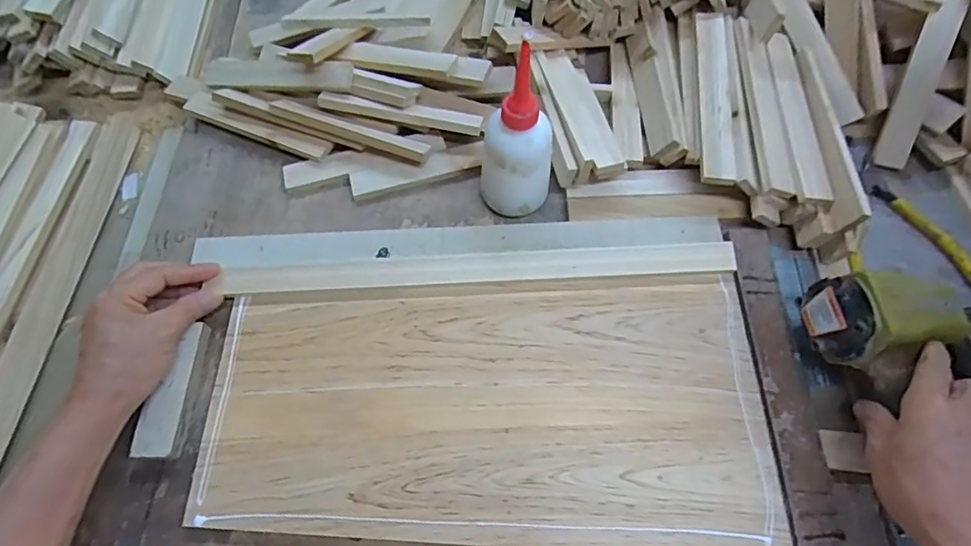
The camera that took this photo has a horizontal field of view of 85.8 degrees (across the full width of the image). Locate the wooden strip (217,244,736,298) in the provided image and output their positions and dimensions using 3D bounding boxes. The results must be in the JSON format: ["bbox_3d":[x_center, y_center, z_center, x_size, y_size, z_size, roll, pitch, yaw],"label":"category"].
[{"bbox_3d":[-0.003,0.001,0.453,0.431,0.009,0.027,-3,64,-1],"label":"wooden strip"}]

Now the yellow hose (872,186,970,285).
[{"bbox_3d":[0.404,-0.036,0.475,0.017,0.010,0.117,-29,68,-13],"label":"yellow hose"}]

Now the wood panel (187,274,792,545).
[{"bbox_3d":[0.002,0.103,0.408,0.418,0.008,0.204,0,64,0],"label":"wood panel"}]

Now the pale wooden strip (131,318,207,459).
[{"bbox_3d":[-0.245,0.091,0.409,0.026,0.017,0.101,3,64,2],"label":"pale wooden strip"}]

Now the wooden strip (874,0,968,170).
[{"bbox_3d":[0.406,-0.179,0.488,0.025,0.015,0.158,10,108,5],"label":"wooden strip"}]

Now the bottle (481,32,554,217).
[{"bbox_3d":[0.027,-0.107,0.422,0.049,0.155,0.047,-34,69,-15],"label":"bottle"}]

